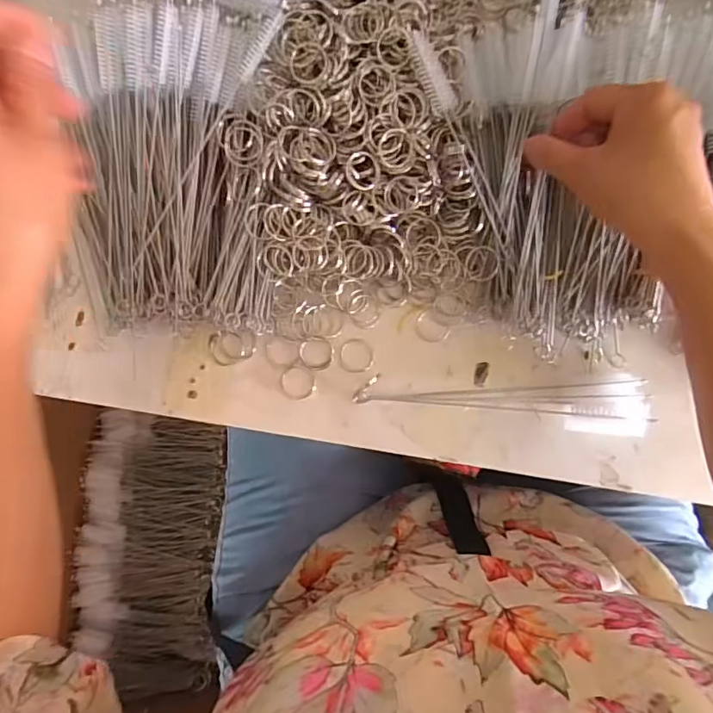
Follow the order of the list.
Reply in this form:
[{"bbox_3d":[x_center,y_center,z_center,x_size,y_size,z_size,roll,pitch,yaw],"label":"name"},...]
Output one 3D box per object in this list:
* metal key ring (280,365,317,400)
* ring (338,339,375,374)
[{"bbox_3d":[-0.042,0.019,0.377,0.025,0.004,0.025,1,82,-4],"label":"metal key ring"},{"bbox_3d":[0.000,0.000,0.381,0.025,0.004,0.025,1,82,-4],"label":"ring"}]

